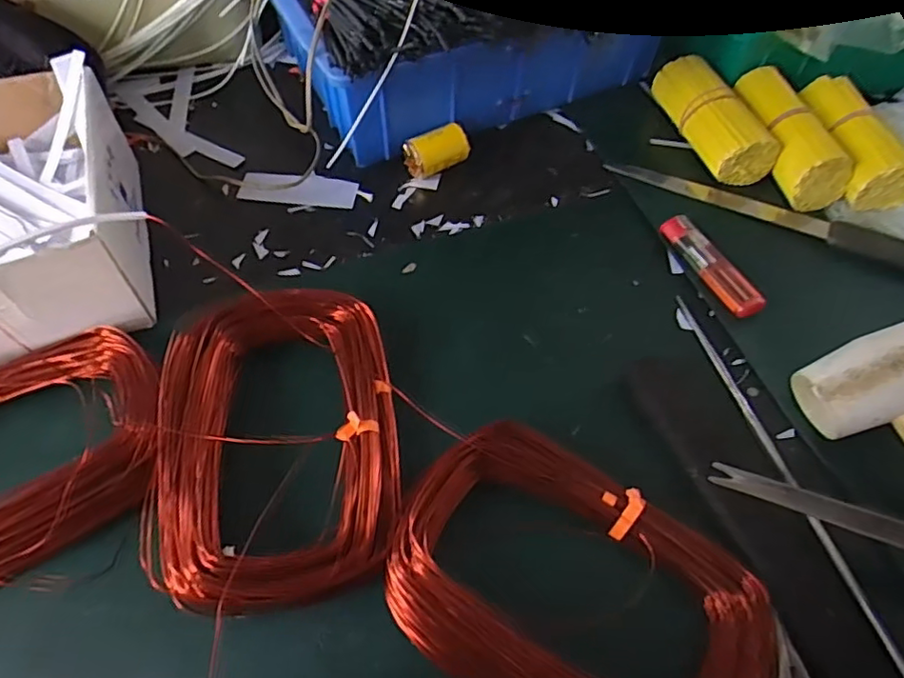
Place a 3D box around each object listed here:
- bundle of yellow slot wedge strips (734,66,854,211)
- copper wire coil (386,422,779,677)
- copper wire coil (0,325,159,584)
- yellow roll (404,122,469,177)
[{"bbox_3d":[0.255,-0.158,0.453,0.045,0.038,0.125,-5,57,-6],"label":"bundle of yellow slot wedge strips"},{"bbox_3d":[0.057,0.115,0.275,0.176,0.031,0.116,30,60,16],"label":"copper wire coil"},{"bbox_3d":[-0.239,0.066,0.311,0.172,0.031,0.124,-20,60,-15],"label":"copper wire coil"},{"bbox_3d":[-0.011,-0.142,0.458,0.048,0.027,0.025,-24,65,-15],"label":"yellow roll"}]

